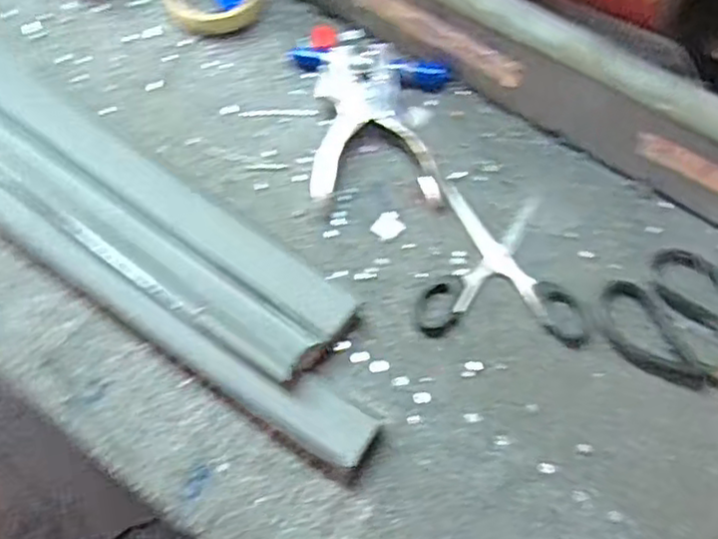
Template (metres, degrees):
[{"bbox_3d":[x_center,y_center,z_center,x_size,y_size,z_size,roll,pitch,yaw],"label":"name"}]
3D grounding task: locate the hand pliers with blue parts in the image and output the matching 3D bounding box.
[{"bbox_3d":[0.012,-0.138,0.593,0.123,0.026,0.180,-2,63,-2],"label":"hand pliers with blue parts"}]

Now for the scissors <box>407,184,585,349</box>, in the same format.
[{"bbox_3d":[0.107,-0.006,0.539,0.121,0.004,0.126,5,63,1],"label":"scissors"}]

